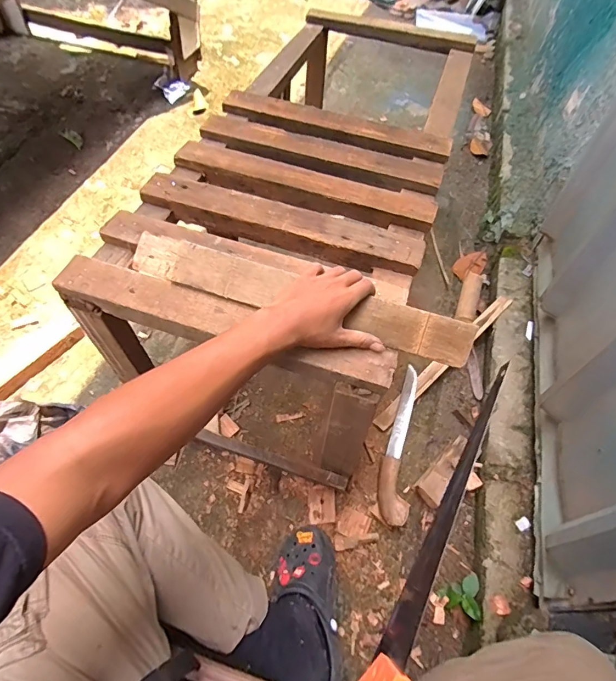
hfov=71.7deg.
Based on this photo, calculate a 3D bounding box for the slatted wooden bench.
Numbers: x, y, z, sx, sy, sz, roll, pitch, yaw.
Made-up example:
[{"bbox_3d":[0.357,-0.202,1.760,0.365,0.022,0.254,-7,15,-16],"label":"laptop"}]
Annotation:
[{"bbox_3d":[0.042,-0.315,0.959,0.447,0.380,1.102,17,56,9],"label":"slatted wooden bench"}]

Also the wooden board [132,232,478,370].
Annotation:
[{"bbox_3d":[-0.021,-0.057,0.550,0.455,0.022,0.055,17,94,9],"label":"wooden board"}]

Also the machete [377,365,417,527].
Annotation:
[{"bbox_3d":[0.192,0.206,0.904,0.057,0.028,0.351,12,55,5],"label":"machete"}]

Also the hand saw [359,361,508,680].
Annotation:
[{"bbox_3d":[0.120,0.196,0.405,0.042,0.051,0.393,25,66,14],"label":"hand saw"}]

